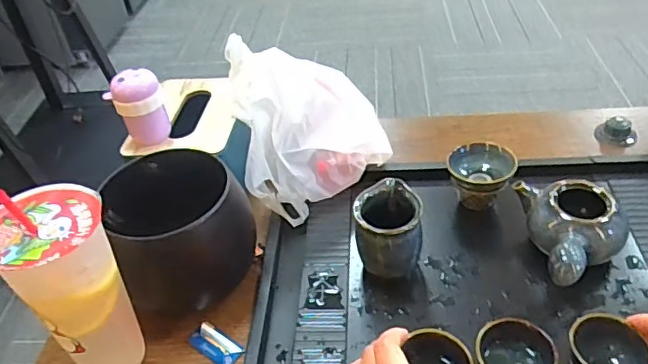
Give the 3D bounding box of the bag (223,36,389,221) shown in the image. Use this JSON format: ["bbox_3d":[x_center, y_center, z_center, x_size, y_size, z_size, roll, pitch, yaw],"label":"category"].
[{"bbox_3d":[-0.013,-0.071,0.656,0.171,0.149,0.155,-11,40,-5],"label":"bag"}]

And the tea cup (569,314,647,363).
[{"bbox_3d":[0.240,0.145,0.472,0.065,0.043,0.065,-4,60,7],"label":"tea cup"}]

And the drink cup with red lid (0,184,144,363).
[{"bbox_3d":[-0.201,0.097,0.464,0.080,0.191,0.078,-4,40,3],"label":"drink cup with red lid"}]

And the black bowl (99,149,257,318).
[{"bbox_3d":[-0.142,0.048,0.561,0.125,0.120,0.121,-4,40,3],"label":"black bowl"}]

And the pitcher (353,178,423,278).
[{"bbox_3d":[0.066,0.050,0.567,0.065,0.085,0.070,-1,40,7],"label":"pitcher"}]

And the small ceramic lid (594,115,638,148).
[{"bbox_3d":[0.376,-0.067,0.719,0.049,0.029,0.040,17,46,25],"label":"small ceramic lid"}]

